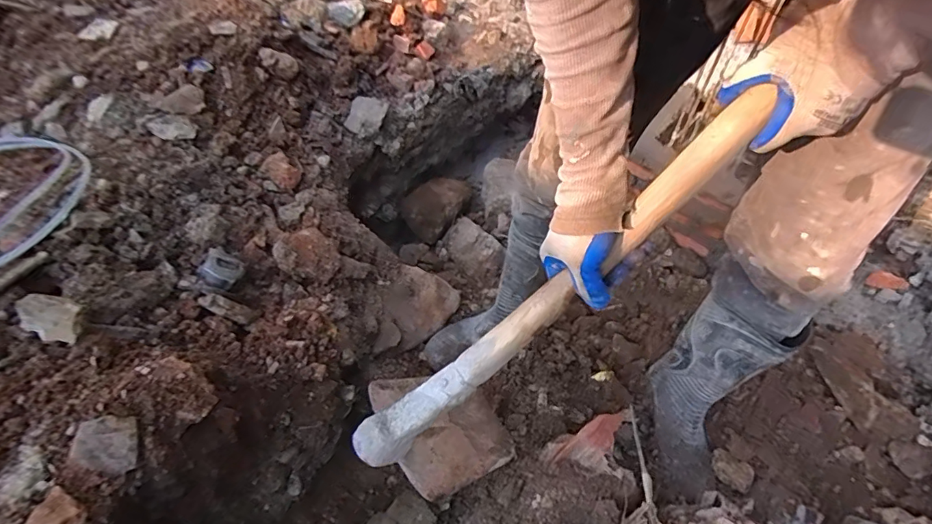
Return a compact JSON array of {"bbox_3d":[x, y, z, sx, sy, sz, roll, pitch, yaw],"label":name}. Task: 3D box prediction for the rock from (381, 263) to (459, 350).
[{"bbox_3d":[-0.102,0.087,0.967,0.118,0.085,0.175,18,55,17],"label":"rock"}]

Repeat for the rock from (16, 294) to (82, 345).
[{"bbox_3d":[-0.515,0.066,0.603,0.092,0.029,0.050,13,54,14],"label":"rock"}]

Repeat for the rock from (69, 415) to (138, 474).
[{"bbox_3d":[-0.368,0.186,0.499,0.057,0.008,0.053,9,66,-20],"label":"rock"}]

